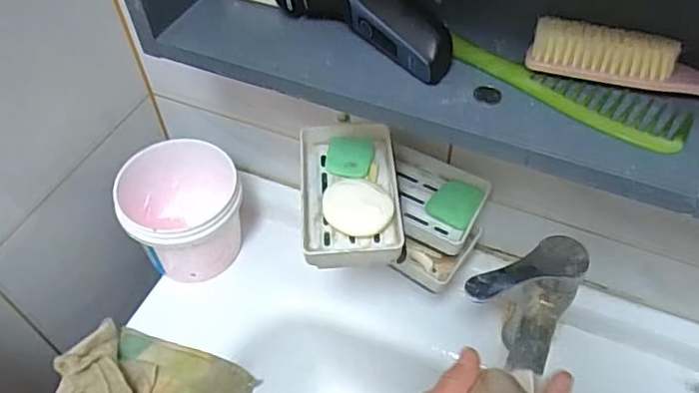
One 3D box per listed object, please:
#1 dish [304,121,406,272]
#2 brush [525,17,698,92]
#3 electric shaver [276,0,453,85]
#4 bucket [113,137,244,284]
[{"bbox_3d":[0.000,-0.005,0.483,0.079,0.025,0.127,-2,51,-1],"label":"dish"},{"bbox_3d":[0.246,-0.068,0.364,0.260,0.032,0.032,18,54,15],"label":"brush"},{"bbox_3d":[0.012,-0.135,0.408,0.140,0.050,0.048,31,58,23],"label":"electric shaver"},{"bbox_3d":[-0.179,0.021,0.646,0.123,0.120,0.132,-20,53,-14],"label":"bucket"}]

